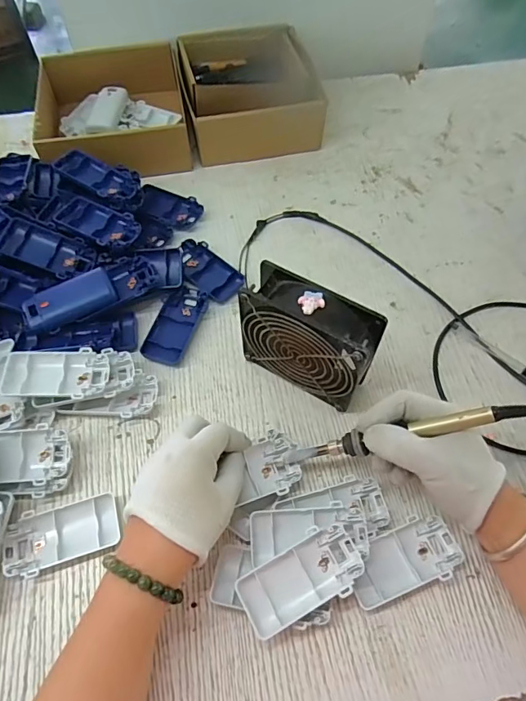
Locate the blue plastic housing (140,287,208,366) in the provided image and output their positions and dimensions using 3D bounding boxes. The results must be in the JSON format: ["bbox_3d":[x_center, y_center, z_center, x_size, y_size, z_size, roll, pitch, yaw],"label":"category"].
[{"bbox_3d":[-0.094,-0.029,0.493,0.046,0.017,0.091,15,61,10],"label":"blue plastic housing"}]

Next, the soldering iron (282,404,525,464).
[{"bbox_3d":[0.109,0.069,0.366,0.202,0.018,0.018,-17,58,19],"label":"soldering iron"}]

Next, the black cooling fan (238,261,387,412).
[{"bbox_3d":[0.041,-0.009,0.419,0.119,0.120,0.042,27,64,16],"label":"black cooling fan"}]

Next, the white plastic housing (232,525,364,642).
[{"bbox_3d":[0.030,0.174,0.350,0.094,0.014,0.048,-25,70,-11],"label":"white plastic housing"}]

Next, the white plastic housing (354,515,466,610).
[{"bbox_3d":[0.117,0.173,0.379,0.093,0.018,0.048,-17,61,-8],"label":"white plastic housing"}]

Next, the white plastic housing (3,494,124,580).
[{"bbox_3d":[-0.174,0.159,0.394,0.094,0.016,0.049,-16,61,-8],"label":"white plastic housing"}]

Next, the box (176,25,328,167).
[{"bbox_3d":[-0.017,-0.363,0.643,0.174,0.076,0.194,-11,60,-5],"label":"box"}]

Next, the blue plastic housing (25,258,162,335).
[{"bbox_3d":[-0.183,-0.061,0.488,0.137,0.030,0.042,-24,101,-11],"label":"blue plastic housing"}]

